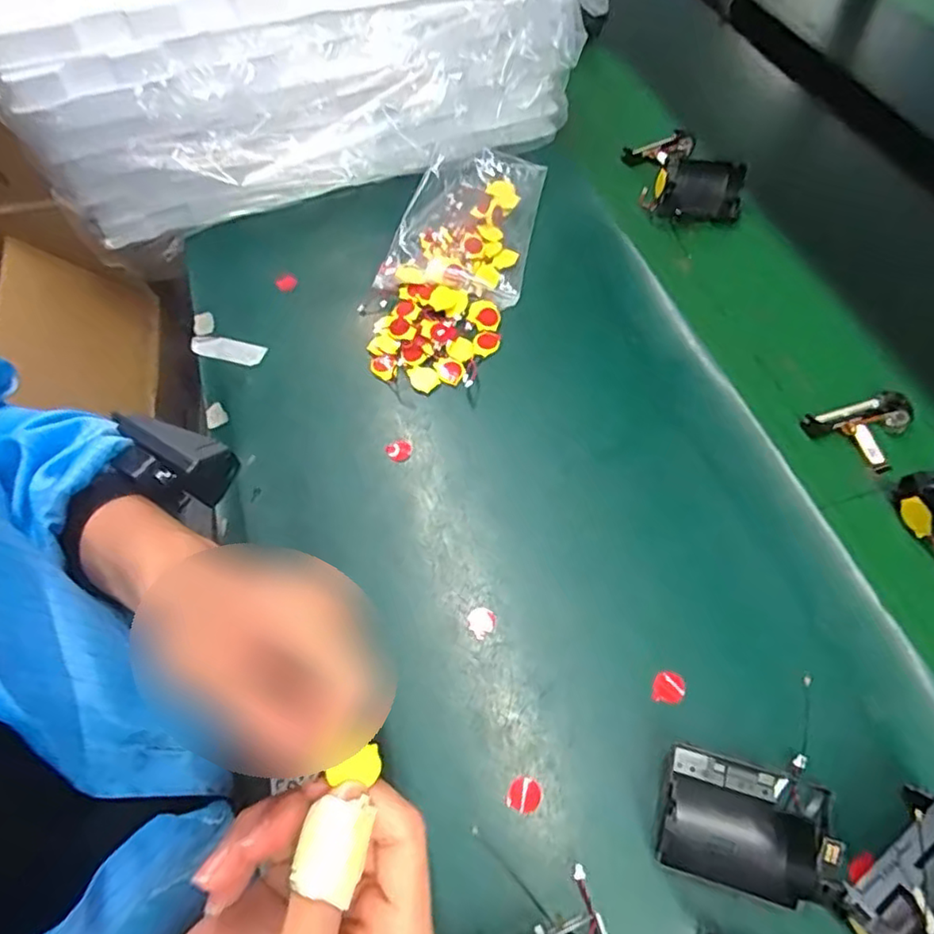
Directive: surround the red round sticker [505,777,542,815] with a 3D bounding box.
[{"bbox_3d":[0.029,0.167,0.320,0.017,0.004,0.017,-1,58,2],"label":"red round sticker"}]

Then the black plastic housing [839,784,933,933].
[{"bbox_3d":[0.190,0.174,0.267,0.071,0.047,0.039,-35,63,-18],"label":"black plastic housing"}]

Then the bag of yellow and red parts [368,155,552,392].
[{"bbox_3d":[-0.011,-0.171,0.517,0.108,0.028,0.248,10,59,9],"label":"bag of yellow and red parts"}]

